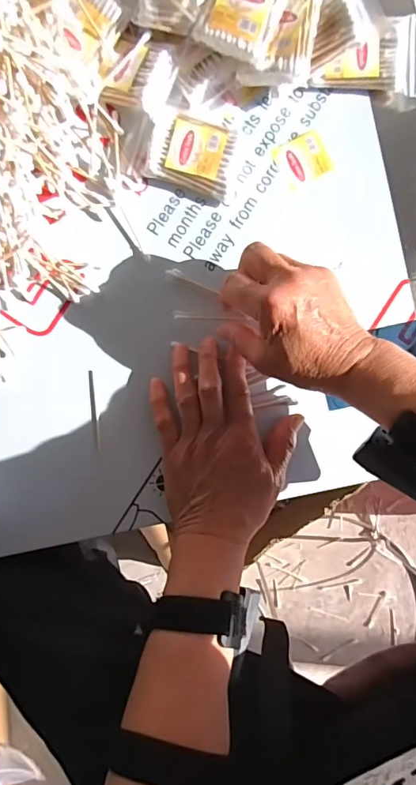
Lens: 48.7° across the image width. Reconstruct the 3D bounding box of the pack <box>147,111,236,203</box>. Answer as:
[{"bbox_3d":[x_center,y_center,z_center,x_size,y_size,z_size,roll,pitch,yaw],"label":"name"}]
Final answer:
[{"bbox_3d":[-0.008,-0.201,0.382,0.064,0.014,0.064,20,91,-2],"label":"pack"}]

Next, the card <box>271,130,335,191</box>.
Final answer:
[{"bbox_3d":[0.081,-0.199,0.393,0.043,0.005,0.039,-23,92,-1],"label":"card"}]

